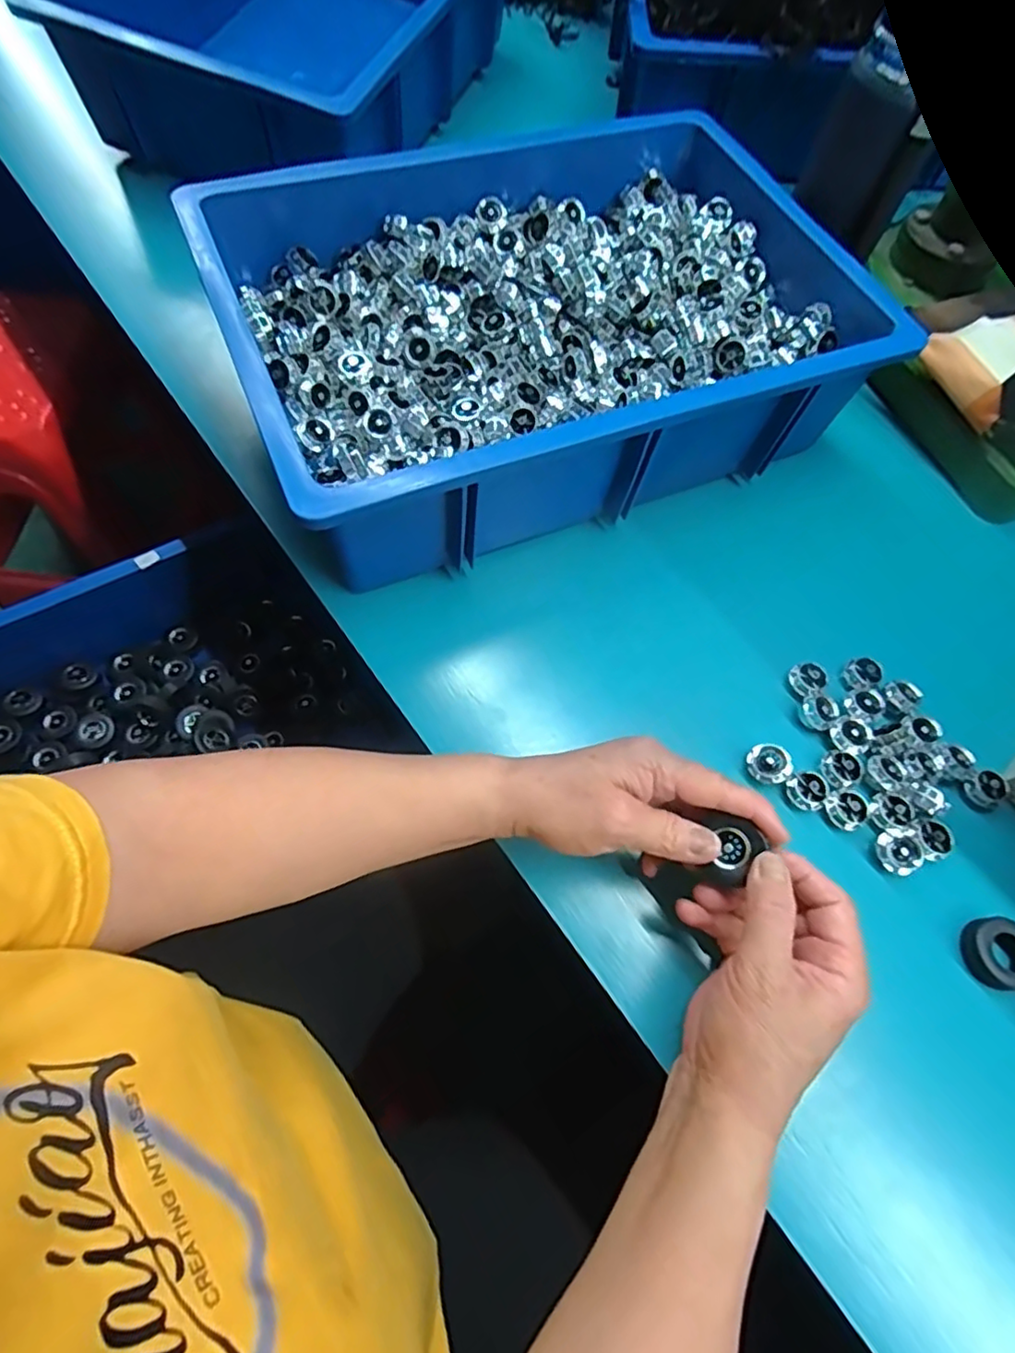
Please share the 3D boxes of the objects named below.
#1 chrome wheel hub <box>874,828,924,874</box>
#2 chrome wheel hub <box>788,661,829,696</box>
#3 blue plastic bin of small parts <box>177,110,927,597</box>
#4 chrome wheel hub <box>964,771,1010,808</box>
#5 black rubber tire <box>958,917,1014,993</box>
[{"bbox_3d":[0.233,0.105,0.371,0.020,0.016,0.025,-7,67,-6],"label":"chrome wheel hub"},{"bbox_3d":[0.202,0.001,0.416,0.022,0.008,0.022,1,66,-2],"label":"chrome wheel hub"},{"bbox_3d":[0.029,-0.274,0.463,0.451,0.107,0.325,-22,69,-12],"label":"blue plastic bin of small parts"},{"bbox_3d":[0.305,0.072,0.395,0.021,0.013,0.020,1,66,-2],"label":"chrome wheel hub"},{"bbox_3d":[0.280,0.157,0.351,0.038,0.013,0.037,1,66,-2],"label":"black rubber tire"}]

